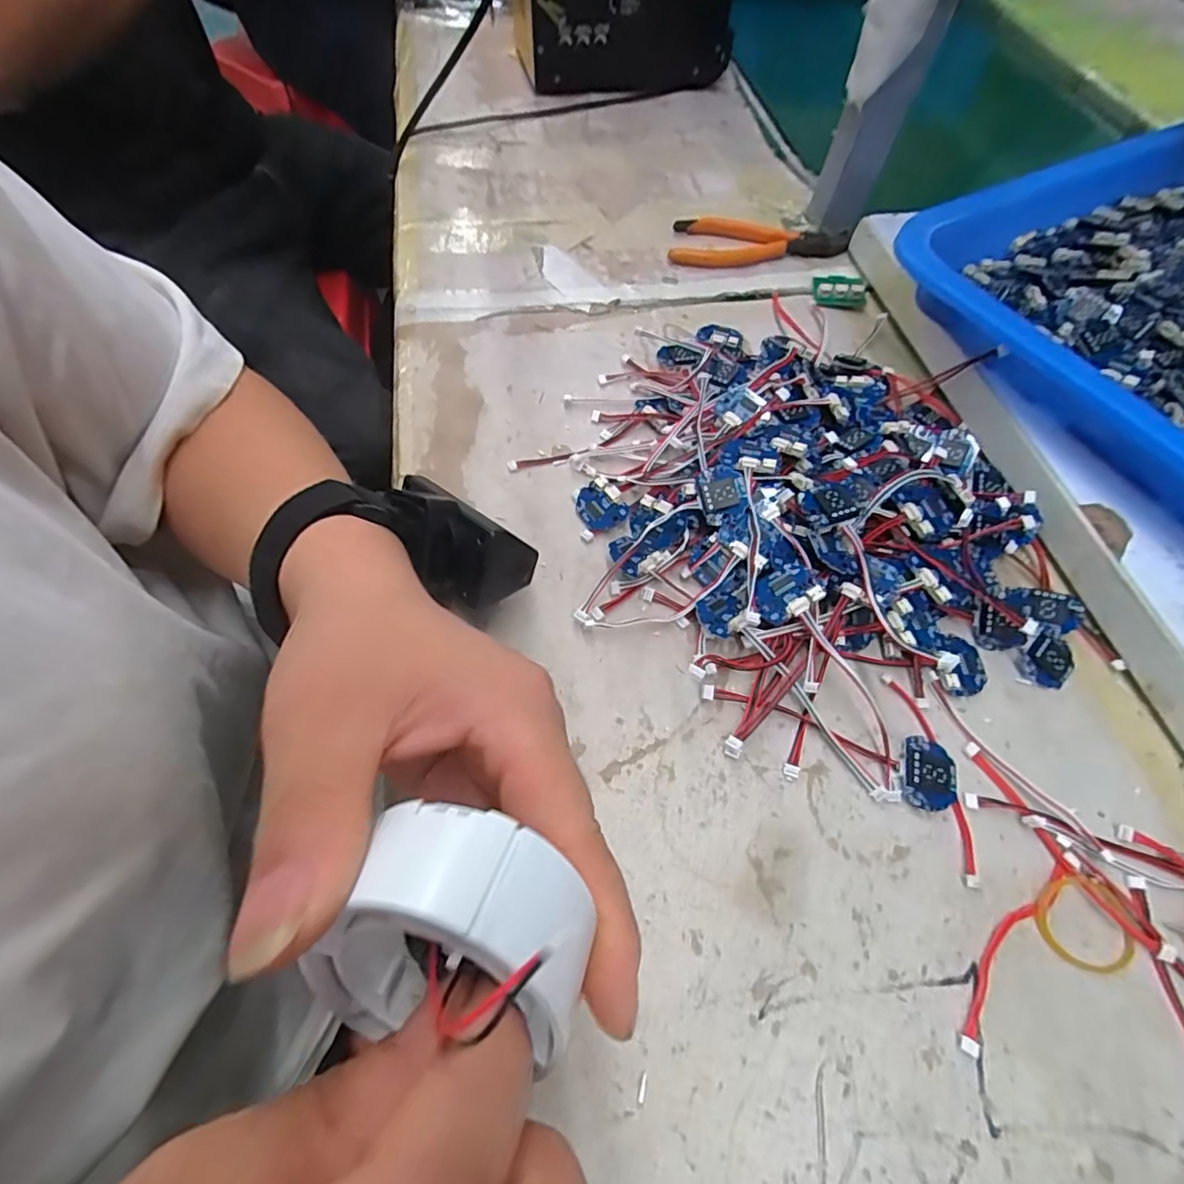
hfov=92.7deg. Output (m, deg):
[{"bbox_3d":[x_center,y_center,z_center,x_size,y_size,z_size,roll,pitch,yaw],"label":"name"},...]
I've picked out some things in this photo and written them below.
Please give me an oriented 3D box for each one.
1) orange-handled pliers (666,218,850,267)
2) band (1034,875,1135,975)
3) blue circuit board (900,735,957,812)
[{"bbox_3d":[0.125,-0.256,0.414,0.134,0.010,0.056,3,60,-1],"label":"orange-handled pliers"},{"bbox_3d":[0.180,0.121,0.207,0.032,0.004,0.031,4,60,-1],"label":"band"},{"bbox_3d":[0.138,0.075,0.231,0.022,0.006,0.029,16,61,6],"label":"blue circuit board"}]

